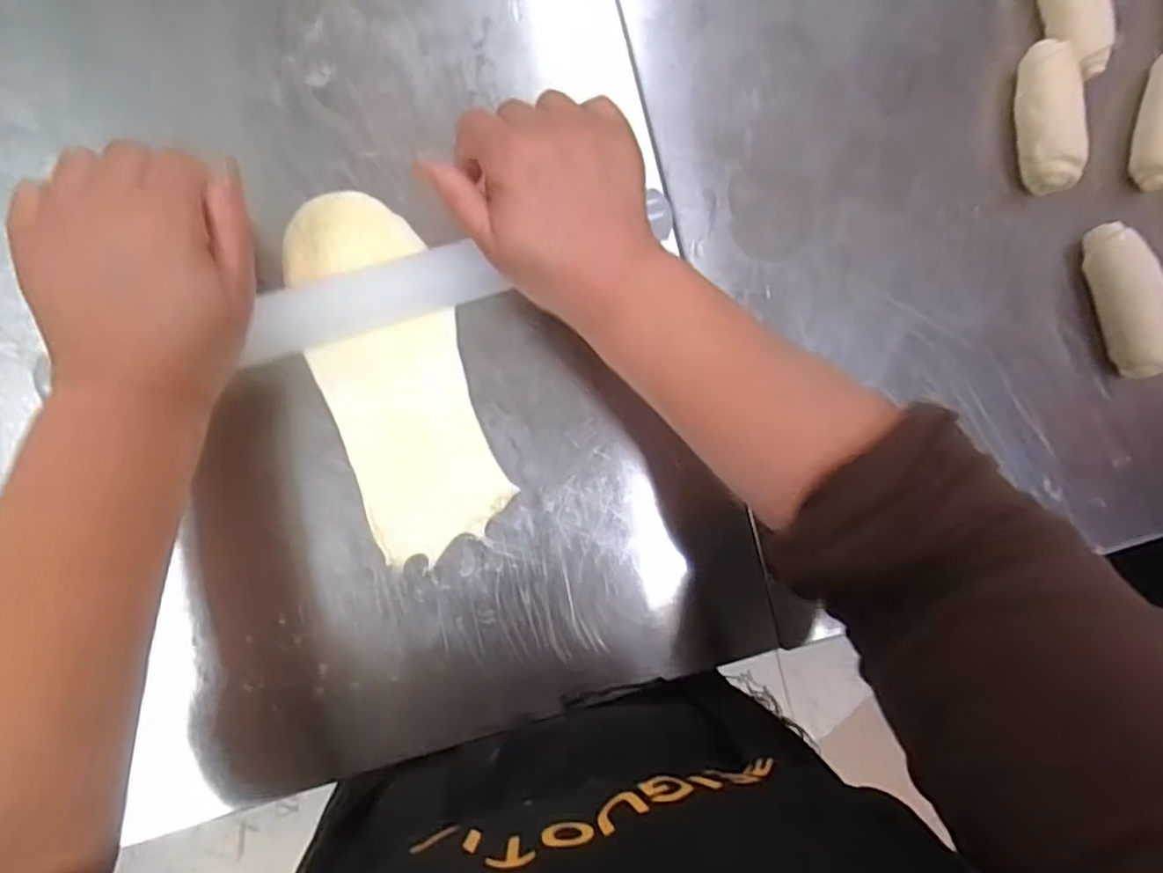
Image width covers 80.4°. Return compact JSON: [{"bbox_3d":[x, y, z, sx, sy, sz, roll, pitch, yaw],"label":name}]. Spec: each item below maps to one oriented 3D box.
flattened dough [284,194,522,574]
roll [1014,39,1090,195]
[{"bbox_3d":[-0.100,-0.035,0.367,0.074,0.010,0.195,-21,89,-10],"label":"flattened dough"},{"bbox_3d":[0.292,-0.200,0.432,0.032,0.033,0.092,4,85,-8],"label":"roll"}]

